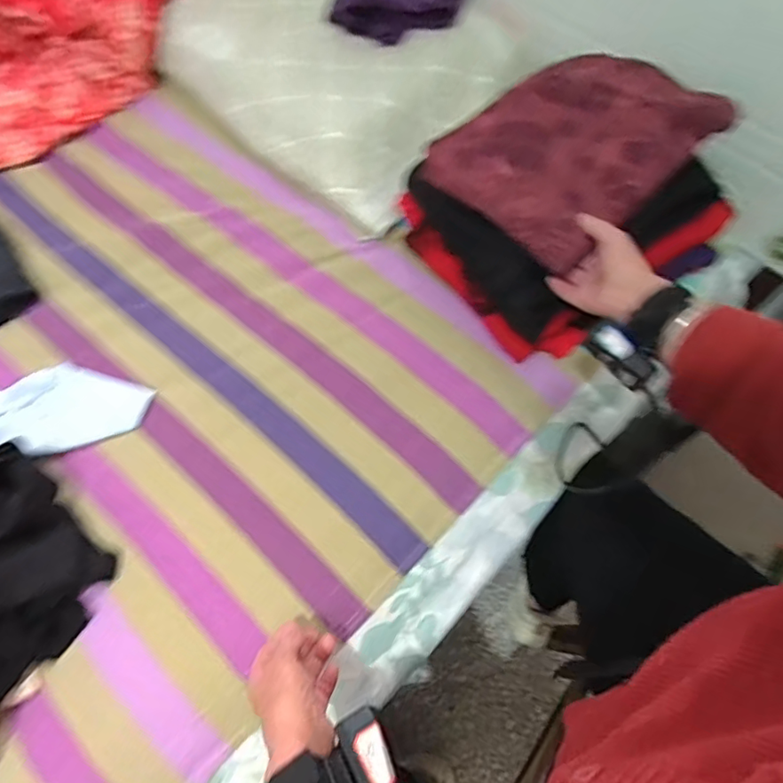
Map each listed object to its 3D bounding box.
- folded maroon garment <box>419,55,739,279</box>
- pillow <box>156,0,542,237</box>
[{"bbox_3d":[0.208,-0.292,0.612,0.283,0.059,0.219,-41,74,-16],"label":"folded maroon garment"},{"bbox_3d":[-0.095,-0.509,0.810,0.335,0.117,0.516,-41,72,-18],"label":"pillow"}]

